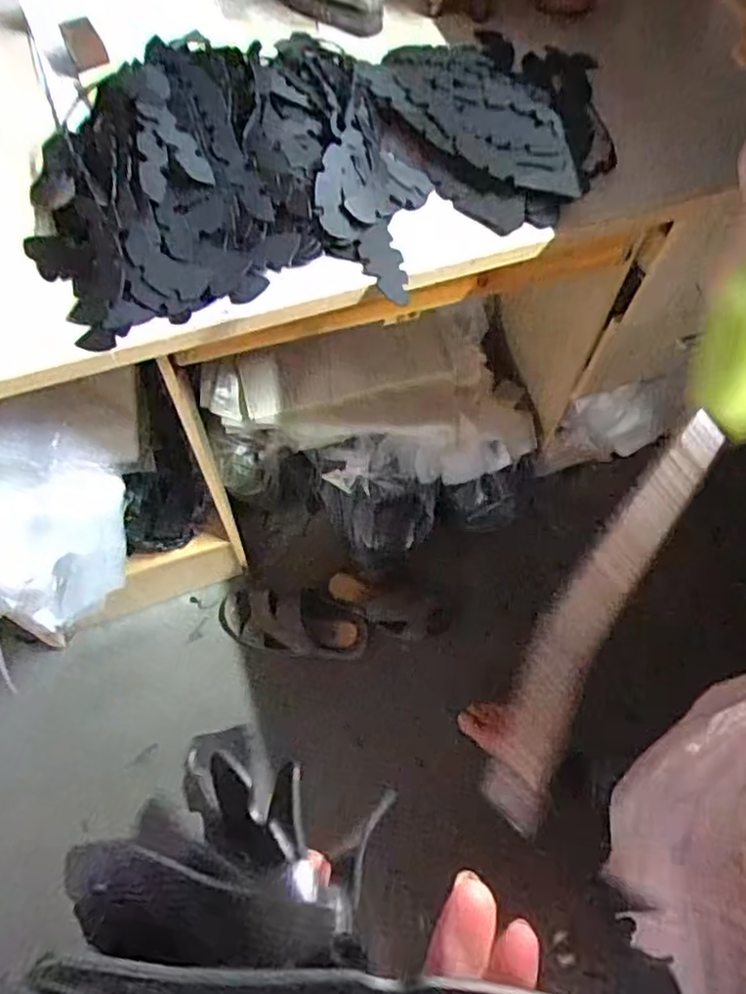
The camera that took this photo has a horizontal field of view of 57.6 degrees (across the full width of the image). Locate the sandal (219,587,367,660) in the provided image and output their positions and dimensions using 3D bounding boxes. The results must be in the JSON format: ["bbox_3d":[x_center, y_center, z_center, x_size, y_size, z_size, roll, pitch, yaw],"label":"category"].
[{"bbox_3d":[-0.146,0.220,1.231,0.270,0.059,0.119,7,63,3],"label":"sandal"}]

